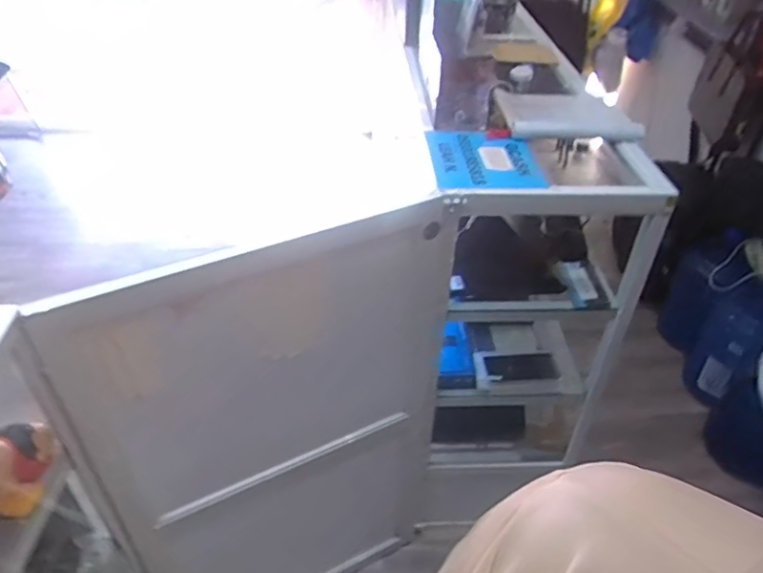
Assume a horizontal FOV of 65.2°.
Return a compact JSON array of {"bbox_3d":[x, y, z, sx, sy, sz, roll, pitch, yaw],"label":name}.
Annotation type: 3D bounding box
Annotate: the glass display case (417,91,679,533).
[{"bbox_3d":[0.280,0.090,1.351,0.375,0.954,0.366,-4,41,-6],"label":"glass display case"}]

